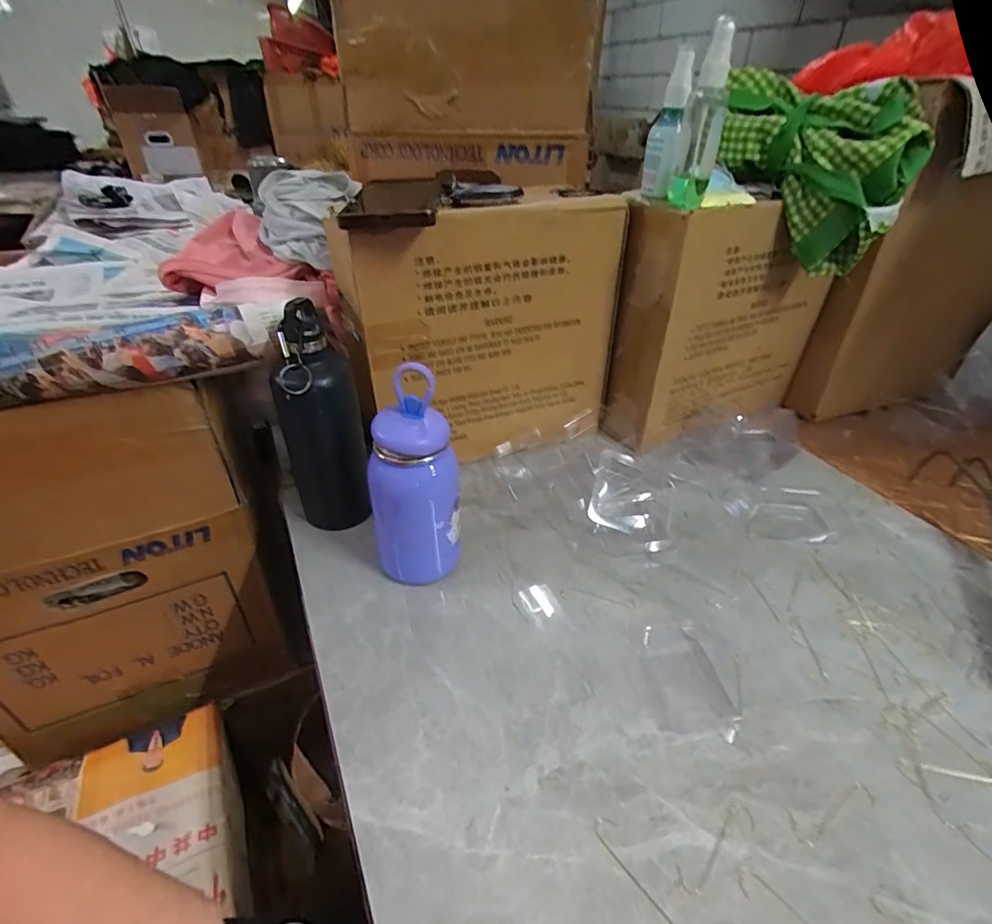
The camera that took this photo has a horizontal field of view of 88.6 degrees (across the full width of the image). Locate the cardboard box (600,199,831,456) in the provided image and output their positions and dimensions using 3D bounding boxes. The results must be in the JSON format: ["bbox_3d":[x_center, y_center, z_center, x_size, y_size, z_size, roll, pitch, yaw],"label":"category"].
[{"bbox_3d":[0.272,-0.174,0.616,0.283,0.247,0.081,-19,41,-25],"label":"cardboard box"}]

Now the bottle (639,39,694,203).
[{"bbox_3d":[0.161,-0.315,0.483,0.029,0.119,0.042,11,38,12],"label":"bottle"}]

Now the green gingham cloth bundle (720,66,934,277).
[{"bbox_3d":[0.314,-0.292,0.518,0.184,0.153,0.097,15,39,18],"label":"green gingham cloth bundle"}]

